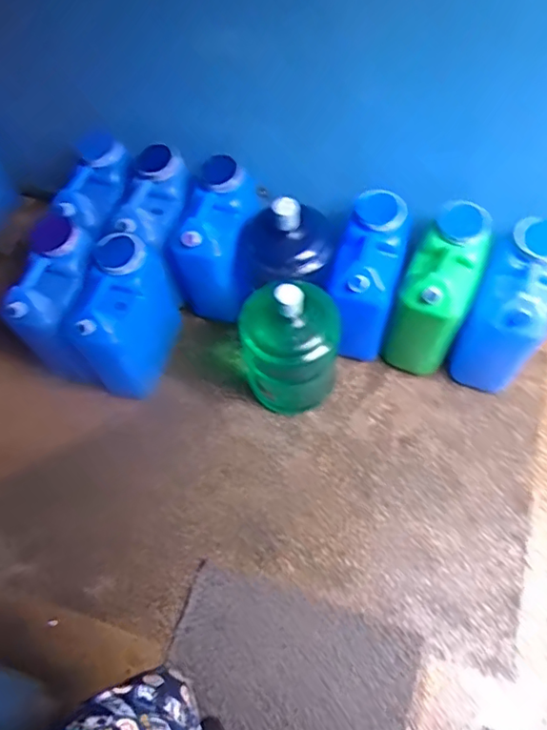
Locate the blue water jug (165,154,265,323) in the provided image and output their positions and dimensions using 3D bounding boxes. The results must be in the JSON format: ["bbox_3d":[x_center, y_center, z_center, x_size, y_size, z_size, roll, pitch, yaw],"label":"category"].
[{"bbox_3d":[-0.170,-0.373,1.751,0.205,0.445,0.339,12,64,8],"label":"blue water jug"}]

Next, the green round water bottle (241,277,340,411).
[{"bbox_3d":[0.047,-0.059,1.537,0.238,0.438,0.264,-17,63,-6],"label":"green round water bottle"}]

